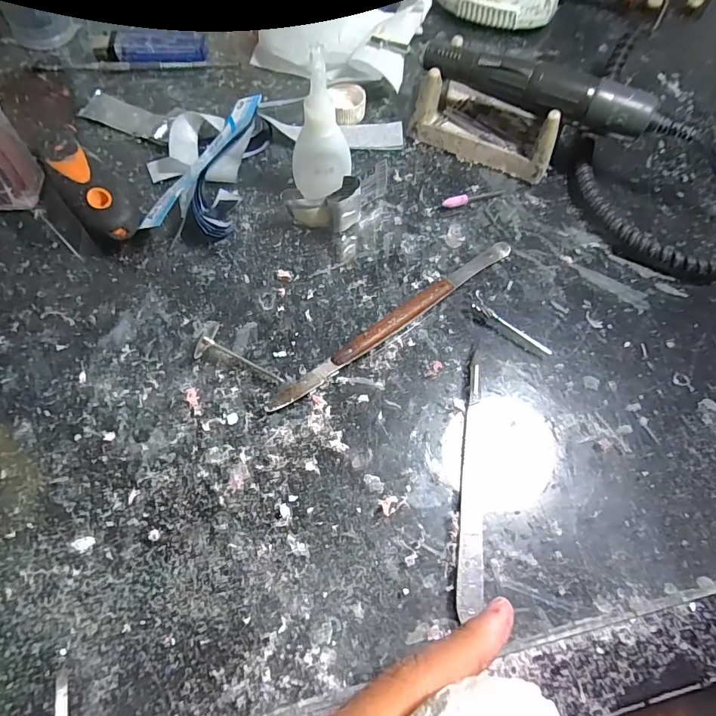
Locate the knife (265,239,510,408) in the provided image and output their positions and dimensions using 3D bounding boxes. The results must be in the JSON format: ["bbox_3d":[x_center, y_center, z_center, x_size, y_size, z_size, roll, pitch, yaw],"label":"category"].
[{"bbox_3d":[0.024,-0.022,0.249,0.172,0.009,0.010,-35,72,-17],"label":"knife"}]

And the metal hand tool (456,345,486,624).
[{"bbox_3d":[0.055,0.054,0.217,0.011,0.006,0.126,7,66,0],"label":"metal hand tool"}]

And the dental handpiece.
[{"bbox_3d":[0.108,-0.169,0.273,0.141,0.023,0.022,22,67,7],"label":"dental handpiece"}]

